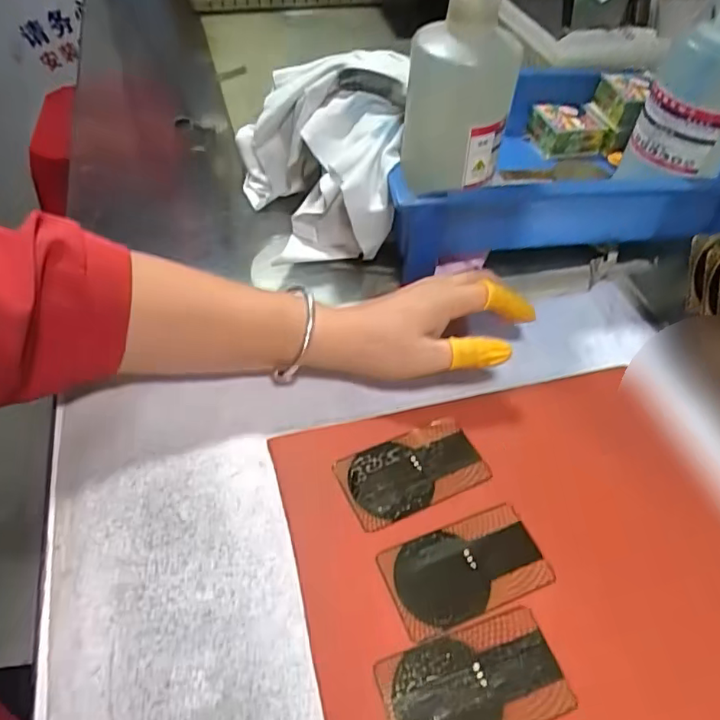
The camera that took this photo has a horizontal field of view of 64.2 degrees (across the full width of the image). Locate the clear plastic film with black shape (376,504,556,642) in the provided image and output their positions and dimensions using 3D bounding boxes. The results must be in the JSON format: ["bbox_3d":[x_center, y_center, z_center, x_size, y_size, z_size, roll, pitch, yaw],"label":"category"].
[{"bbox_3d":[0.056,0.111,0.305,0.085,0.004,0.048,-16,53,-17],"label":"clear plastic film with black shape"}]

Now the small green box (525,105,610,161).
[{"bbox_3d":[0.193,-0.215,0.539,0.057,0.031,0.041,-9,51,-12],"label":"small green box"}]

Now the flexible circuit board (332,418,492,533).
[{"bbox_3d":[0.031,0.066,0.341,0.084,0.004,0.047,-19,54,-19],"label":"flexible circuit board"}]

